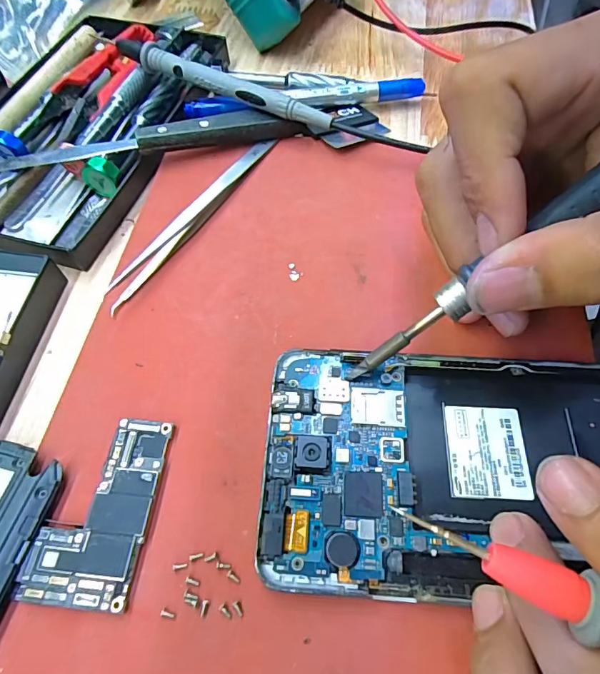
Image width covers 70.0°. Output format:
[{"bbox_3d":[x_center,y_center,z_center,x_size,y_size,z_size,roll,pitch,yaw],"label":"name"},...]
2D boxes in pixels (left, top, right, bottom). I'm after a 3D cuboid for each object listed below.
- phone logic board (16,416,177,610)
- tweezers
[{"bbox_3d":[-0.063,0.053,0.136,0.032,0.004,0.055,7,62,3],"label":"phone logic board"},{"bbox_3d":[-0.045,-0.057,0.196,0.011,0.006,0.117,28,65,15],"label":"tweezers"}]

